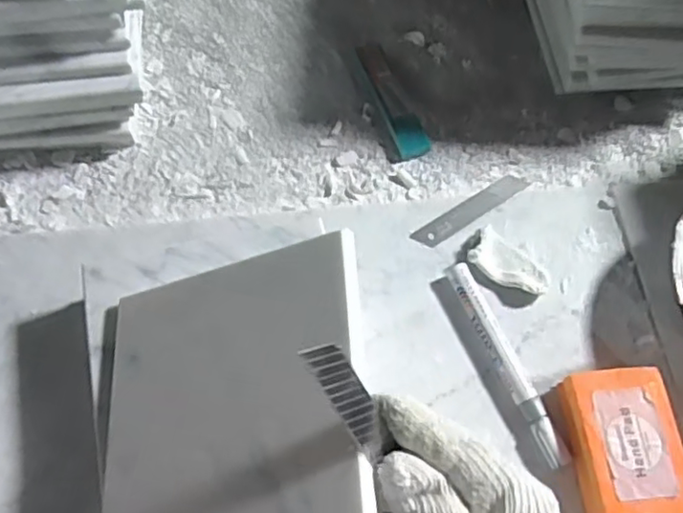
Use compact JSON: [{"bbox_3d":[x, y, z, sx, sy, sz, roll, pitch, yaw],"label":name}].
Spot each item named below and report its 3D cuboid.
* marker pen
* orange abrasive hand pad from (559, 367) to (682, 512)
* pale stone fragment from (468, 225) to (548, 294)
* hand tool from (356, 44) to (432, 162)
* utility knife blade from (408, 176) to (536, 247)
[{"bbox_3d":[0.109,0.067,0.428,0.020,0.016,0.144,-21,66,-12],"label":"marker pen"},{"bbox_3d":[0.174,0.120,0.401,0.067,0.032,0.092,-2,64,-3],"label":"orange abrasive hand pad"},{"bbox_3d":[0.120,0.007,0.461,0.058,0.015,0.034,34,68,14],"label":"pale stone fragment"},{"bbox_3d":[0.040,-0.131,0.534,0.028,0.011,0.118,-16,66,-10],"label":"hand tool"},{"bbox_3d":[0.101,-0.036,0.491,0.107,0.004,0.018,-32,66,-21],"label":"utility knife blade"}]

